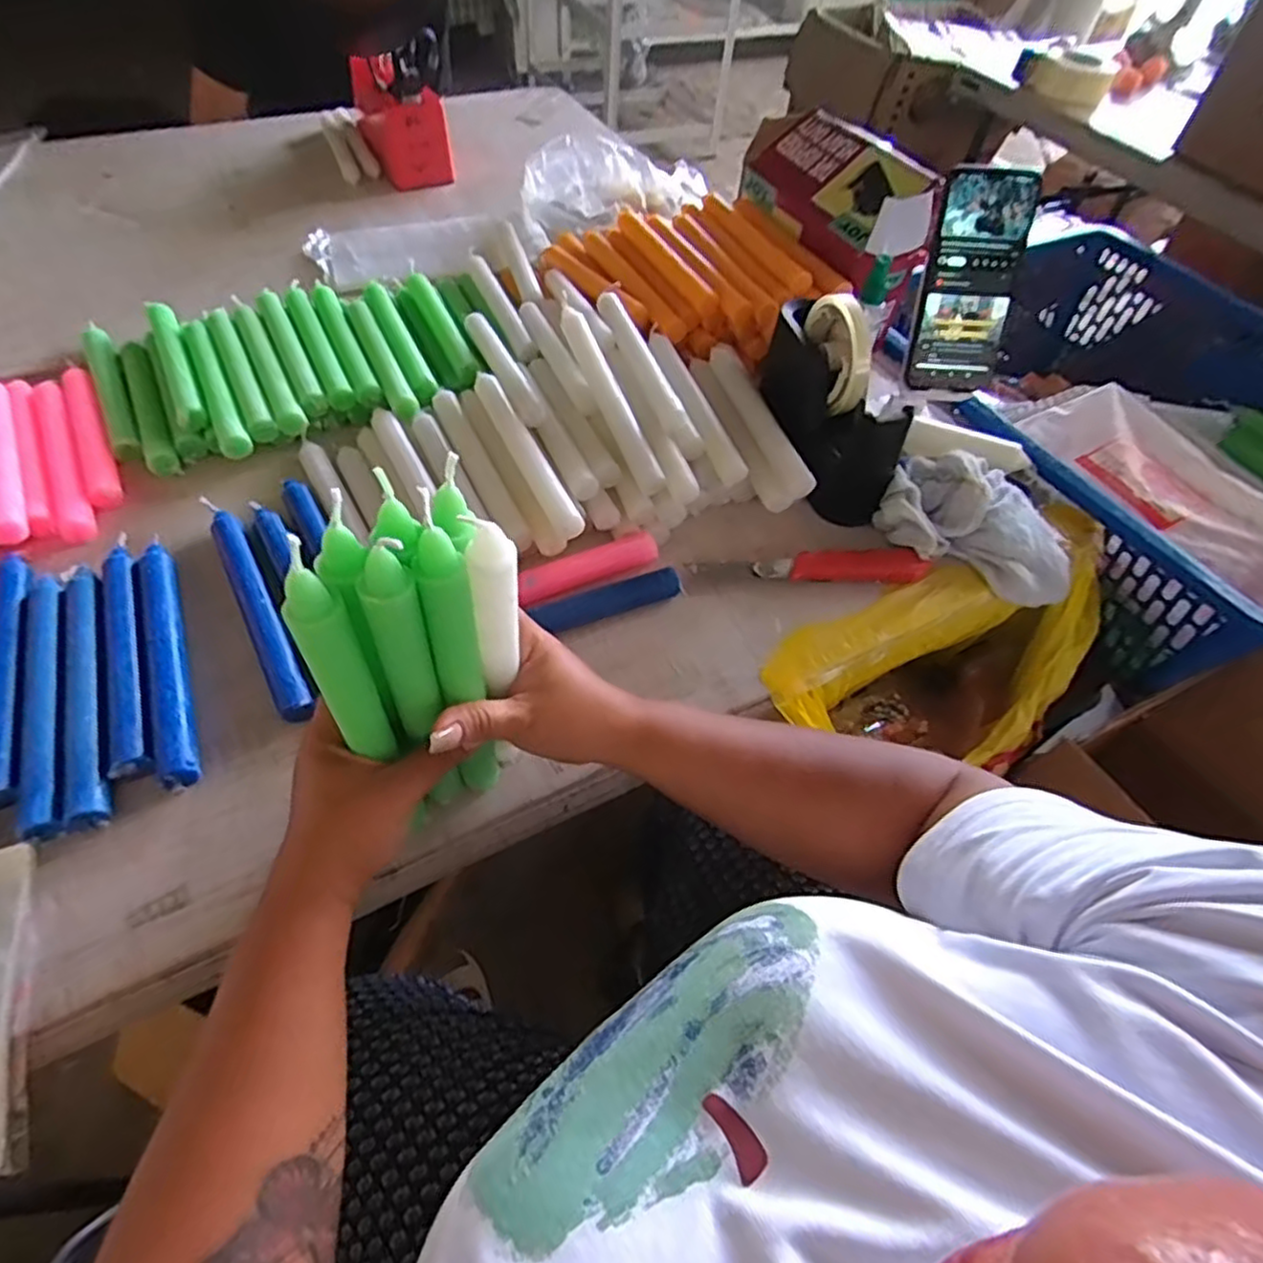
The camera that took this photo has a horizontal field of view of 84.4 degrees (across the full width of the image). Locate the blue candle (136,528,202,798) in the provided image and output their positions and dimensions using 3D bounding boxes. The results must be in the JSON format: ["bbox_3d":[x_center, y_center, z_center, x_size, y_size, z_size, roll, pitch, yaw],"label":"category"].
[{"bbox_3d":[-0.313,0.014,0.471,0.022,0.019,0.208,-20,57,-17],"label":"blue candle"}]

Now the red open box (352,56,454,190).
[{"bbox_3d":[-0.324,-0.713,0.964,0.088,0.089,0.208,-19,57,-17],"label":"red open box"}]

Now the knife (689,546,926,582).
[{"bbox_3d":[0.142,-0.049,0.543,0.187,0.022,0.027,-3,54,-6],"label":"knife"}]

